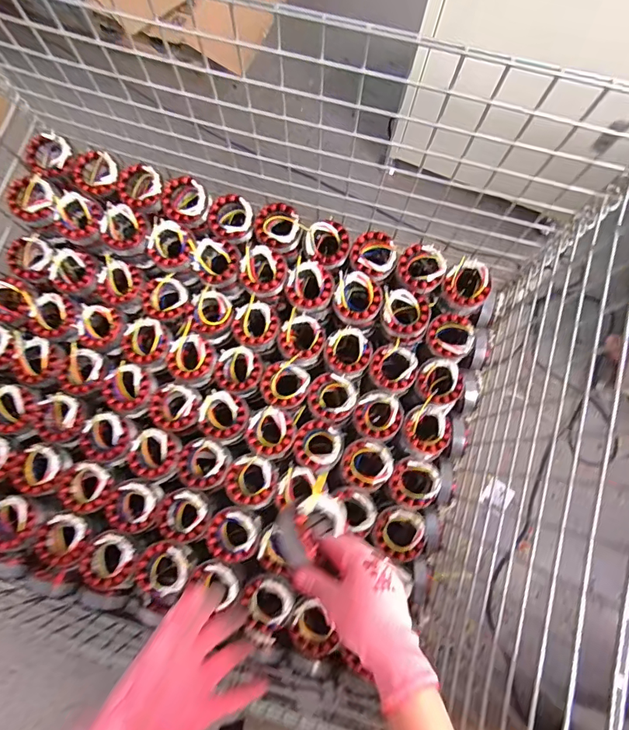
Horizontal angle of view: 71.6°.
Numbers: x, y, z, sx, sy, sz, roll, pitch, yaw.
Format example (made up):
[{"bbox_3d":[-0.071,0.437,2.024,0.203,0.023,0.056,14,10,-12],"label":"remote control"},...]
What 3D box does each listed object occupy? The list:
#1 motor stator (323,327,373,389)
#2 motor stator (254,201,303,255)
[{"bbox_3d":[0.063,-0.021,0.823,0.086,0.060,0.084,0,78,-1],"label":"motor stator"},{"bbox_3d":[-0.071,-0.255,0.811,0.078,0.049,0.083,0,78,-1],"label":"motor stator"}]

